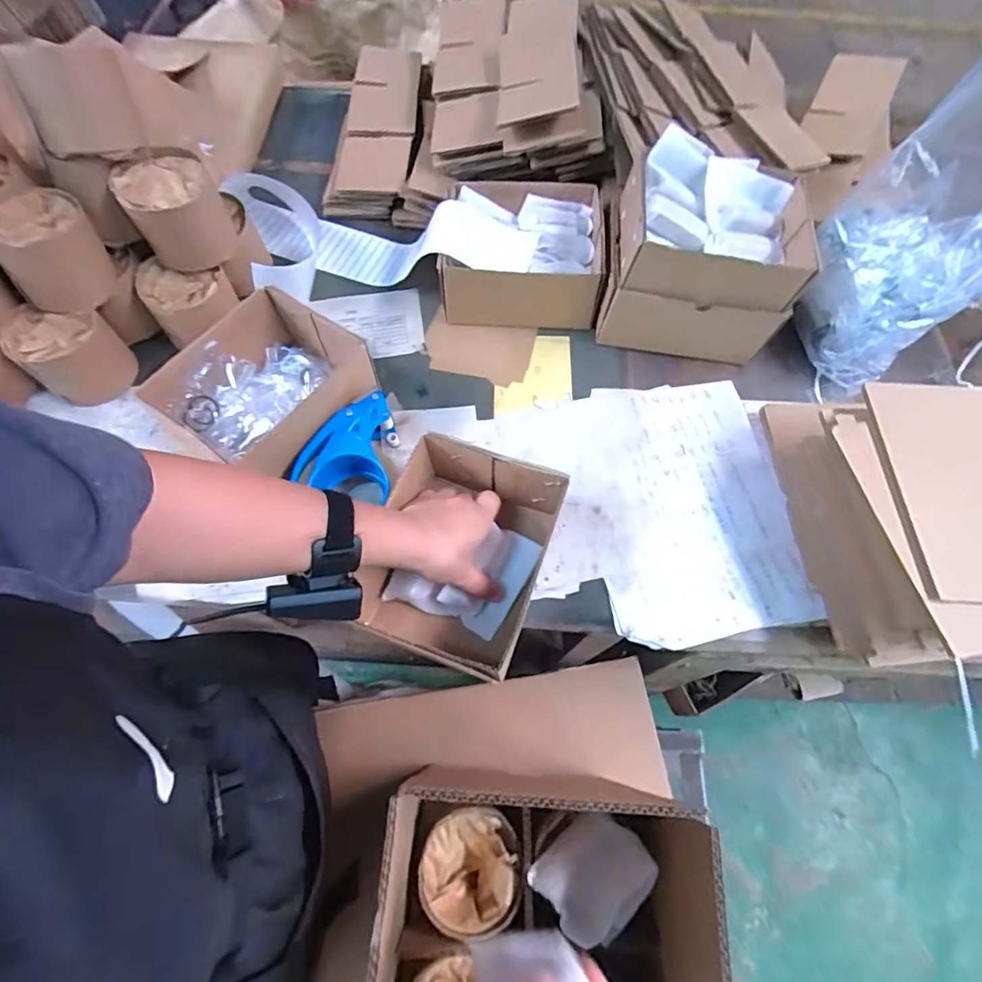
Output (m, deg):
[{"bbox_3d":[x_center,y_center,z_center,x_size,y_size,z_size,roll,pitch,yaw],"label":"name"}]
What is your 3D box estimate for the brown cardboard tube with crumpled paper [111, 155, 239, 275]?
[{"bbox_3d":[-0.343,-0.304,0.586,0.094,0.092,0.082,-25,69,-12],"label":"brown cardboard tube with crumpled paper"}]

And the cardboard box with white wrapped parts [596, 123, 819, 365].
[{"bbox_3d":[0.240,-0.268,0.611,0.198,0.144,0.156,10,66,2],"label":"cardboard box with white wrapped parts"}]

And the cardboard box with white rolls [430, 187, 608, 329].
[{"bbox_3d":[0.033,-0.295,0.665,0.197,0.080,0.164,0,66,-3],"label":"cardboard box with white rolls"}]

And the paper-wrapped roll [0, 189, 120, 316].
[{"bbox_3d":[-0.462,-0.251,0.559,0.089,0.088,0.097,1,66,-1],"label":"paper-wrapped roll"}]

